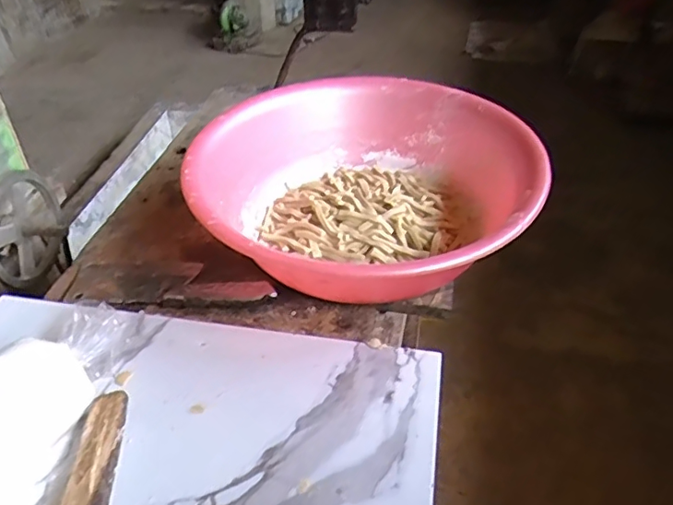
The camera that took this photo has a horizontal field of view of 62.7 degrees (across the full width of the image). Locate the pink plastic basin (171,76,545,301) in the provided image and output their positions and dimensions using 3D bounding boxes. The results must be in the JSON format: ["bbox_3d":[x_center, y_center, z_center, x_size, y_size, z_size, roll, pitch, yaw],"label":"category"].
[{"bbox_3d":[0.034,-0.078,0.676,0.384,0.121,0.394,0,39,0],"label":"pink plastic basin"}]

